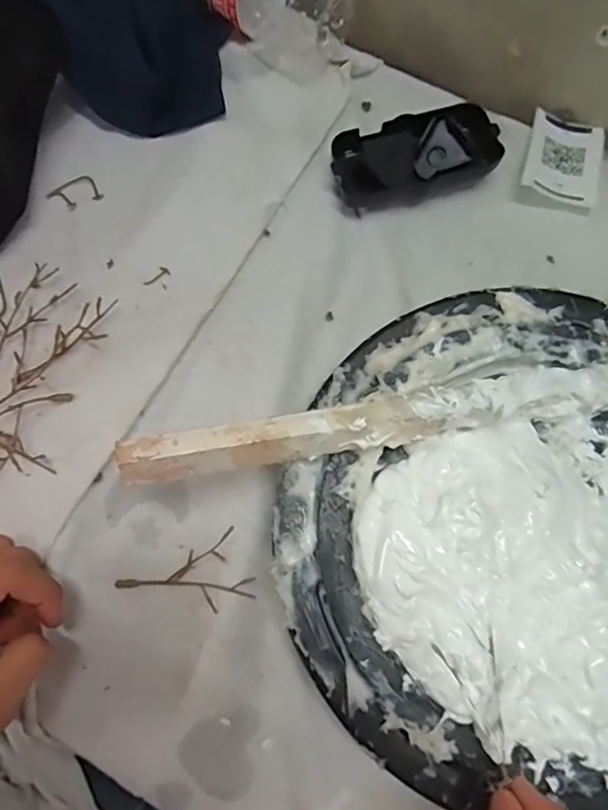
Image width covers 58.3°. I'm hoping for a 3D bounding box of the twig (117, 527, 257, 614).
[{"bbox_3d":[-0.068,0.105,0.313,0.076,0.018,0.040,-24,79,-4],"label":"twig"}]

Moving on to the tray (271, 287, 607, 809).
[{"bbox_3d":[0.123,0.072,0.302,0.260,0.052,0.263,-40,81,-7],"label":"tray"}]

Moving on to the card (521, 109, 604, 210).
[{"bbox_3d":[0.180,-0.173,0.379,0.051,0.007,0.084,21,63,-1],"label":"card"}]

